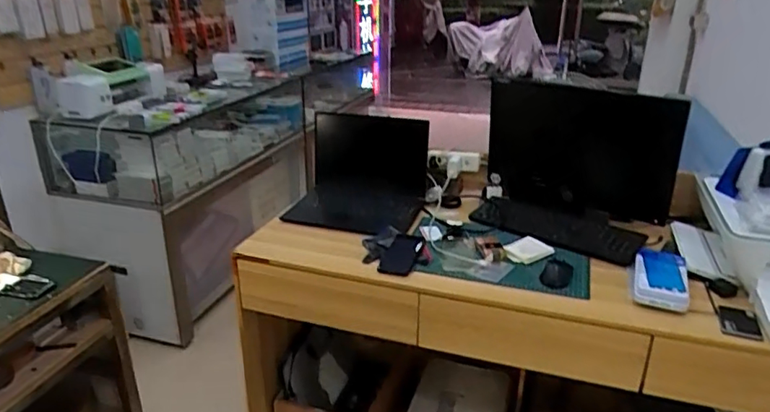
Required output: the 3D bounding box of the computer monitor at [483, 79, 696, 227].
[{"bbox_3d":[0.507,-0.138,1.465,0.464,0.384,0.051,10,44,25],"label":"computer monitor"}]

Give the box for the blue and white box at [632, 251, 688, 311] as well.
[{"bbox_3d":[0.605,0.155,1.219,0.110,0.045,0.192,10,25,23],"label":"blue and white box"}]

